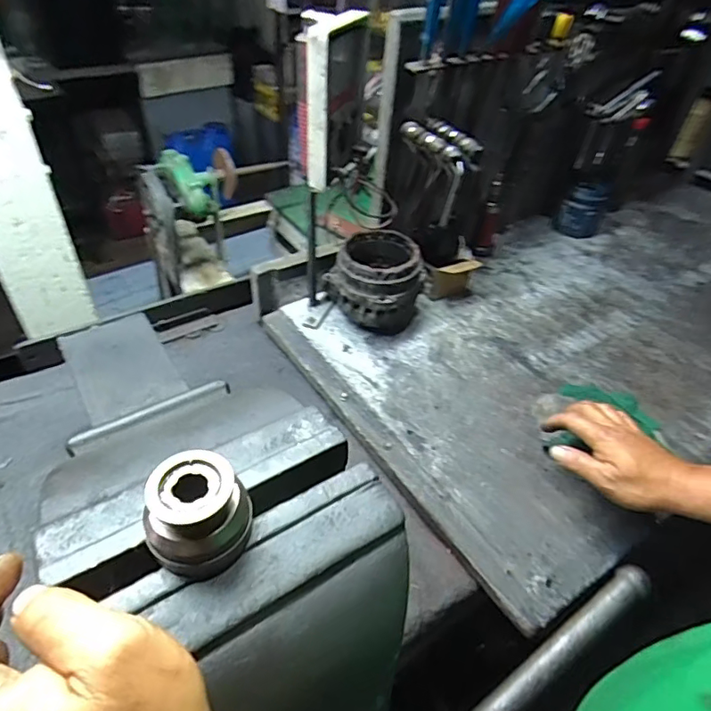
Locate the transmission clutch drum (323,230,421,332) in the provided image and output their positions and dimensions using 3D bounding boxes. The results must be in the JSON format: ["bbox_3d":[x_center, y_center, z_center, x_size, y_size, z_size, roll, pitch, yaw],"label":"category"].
[{"bbox_3d":[0.027,-0.109,0.817,0.119,0.127,0.128,2,42,-2],"label":"transmission clutch drum"}]

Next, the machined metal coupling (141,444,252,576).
[{"bbox_3d":[-0.088,0.089,0.295,0.051,0.046,0.051,2,42,-2],"label":"machined metal coupling"}]

